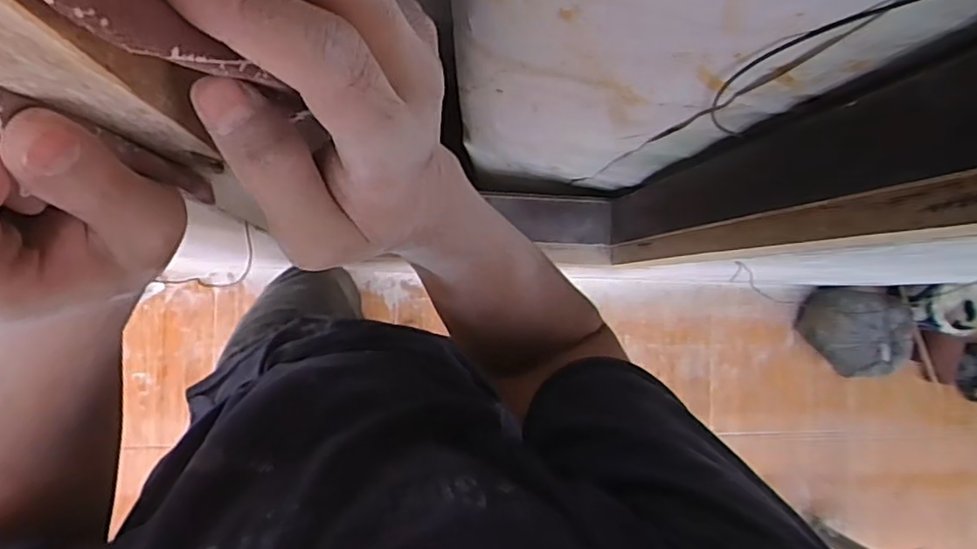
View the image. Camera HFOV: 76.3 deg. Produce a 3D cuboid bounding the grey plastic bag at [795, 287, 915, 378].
[{"bbox_3d":[0.807,0.134,1.361,0.202,0.147,0.182,10,87,-9],"label":"grey plastic bag"}]

